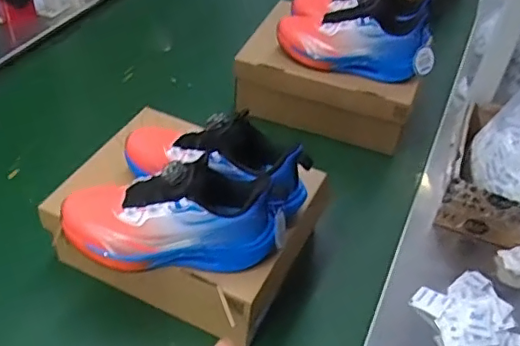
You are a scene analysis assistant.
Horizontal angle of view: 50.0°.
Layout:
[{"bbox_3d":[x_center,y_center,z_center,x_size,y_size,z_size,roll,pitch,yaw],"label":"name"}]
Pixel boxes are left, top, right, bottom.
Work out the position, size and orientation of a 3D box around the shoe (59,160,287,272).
[{"bbox_3d":[-0.095,0.042,0.623,0.248,0.098,0.085,1,43,-5],"label":"shoe"}]

